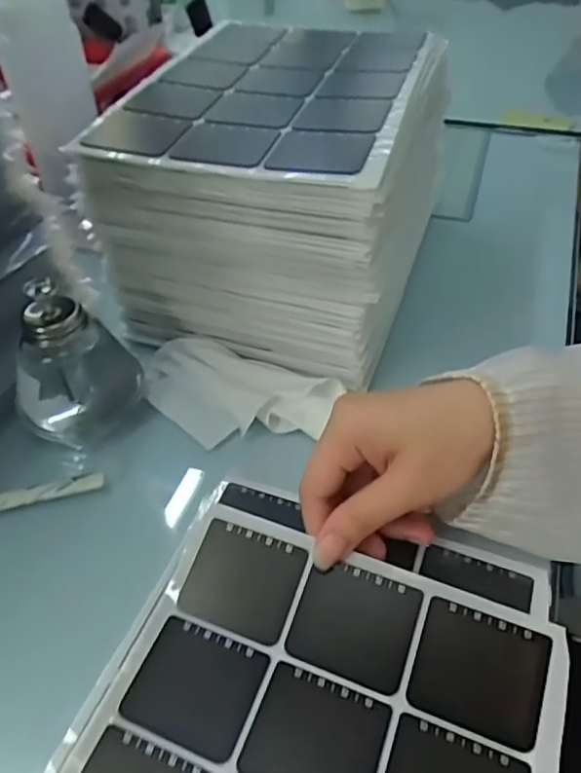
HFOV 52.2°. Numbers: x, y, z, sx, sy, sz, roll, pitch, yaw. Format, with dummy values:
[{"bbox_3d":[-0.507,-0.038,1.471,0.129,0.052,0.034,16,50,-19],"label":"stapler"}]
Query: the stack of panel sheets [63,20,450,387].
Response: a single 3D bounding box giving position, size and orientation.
[{"bbox_3d":[0.004,-0.173,0.482,0.198,0.142,0.292,12,47,14],"label":"stack of panel sheets"}]

